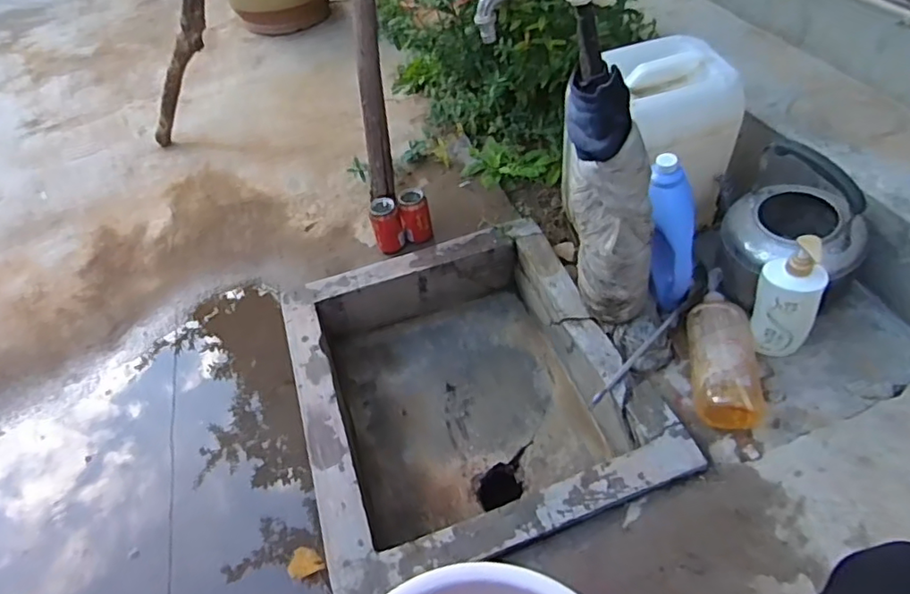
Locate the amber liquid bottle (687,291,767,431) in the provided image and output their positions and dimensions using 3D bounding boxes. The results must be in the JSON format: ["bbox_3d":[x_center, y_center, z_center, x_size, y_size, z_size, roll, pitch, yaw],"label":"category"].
[{"bbox_3d":[0.472,0.100,1.022,0.112,0.077,0.266,3,47,10],"label":"amber liquid bottle"}]

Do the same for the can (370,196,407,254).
[{"bbox_3d":[-0.149,-0.158,1.305,0.067,0.116,0.057,-13,46,-5],"label":"can"}]

